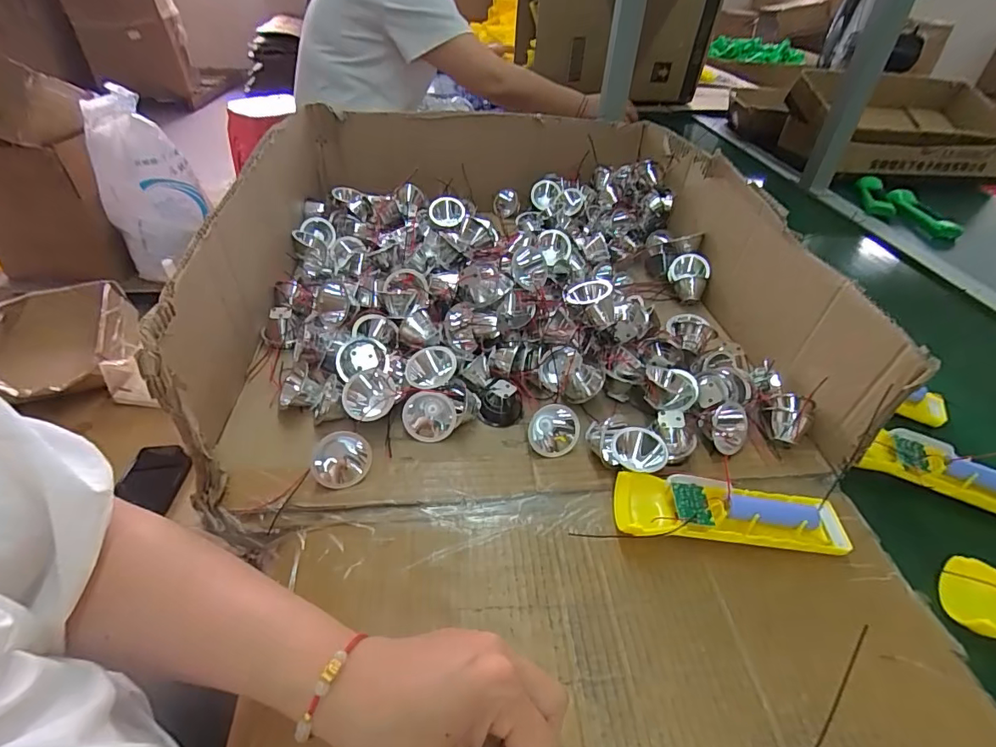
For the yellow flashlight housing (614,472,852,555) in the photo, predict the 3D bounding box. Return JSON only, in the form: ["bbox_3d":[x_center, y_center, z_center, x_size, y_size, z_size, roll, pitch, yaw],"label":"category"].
[{"bbox_3d":[0.169,0.106,0.370,0.157,0.033,0.049,3,42,5],"label":"yellow flashlight housing"}]

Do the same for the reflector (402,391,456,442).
[{"bbox_3d":[-0.060,0.036,0.432,0.045,0.044,0.026,-12,12,-7],"label":"reflector"}]

